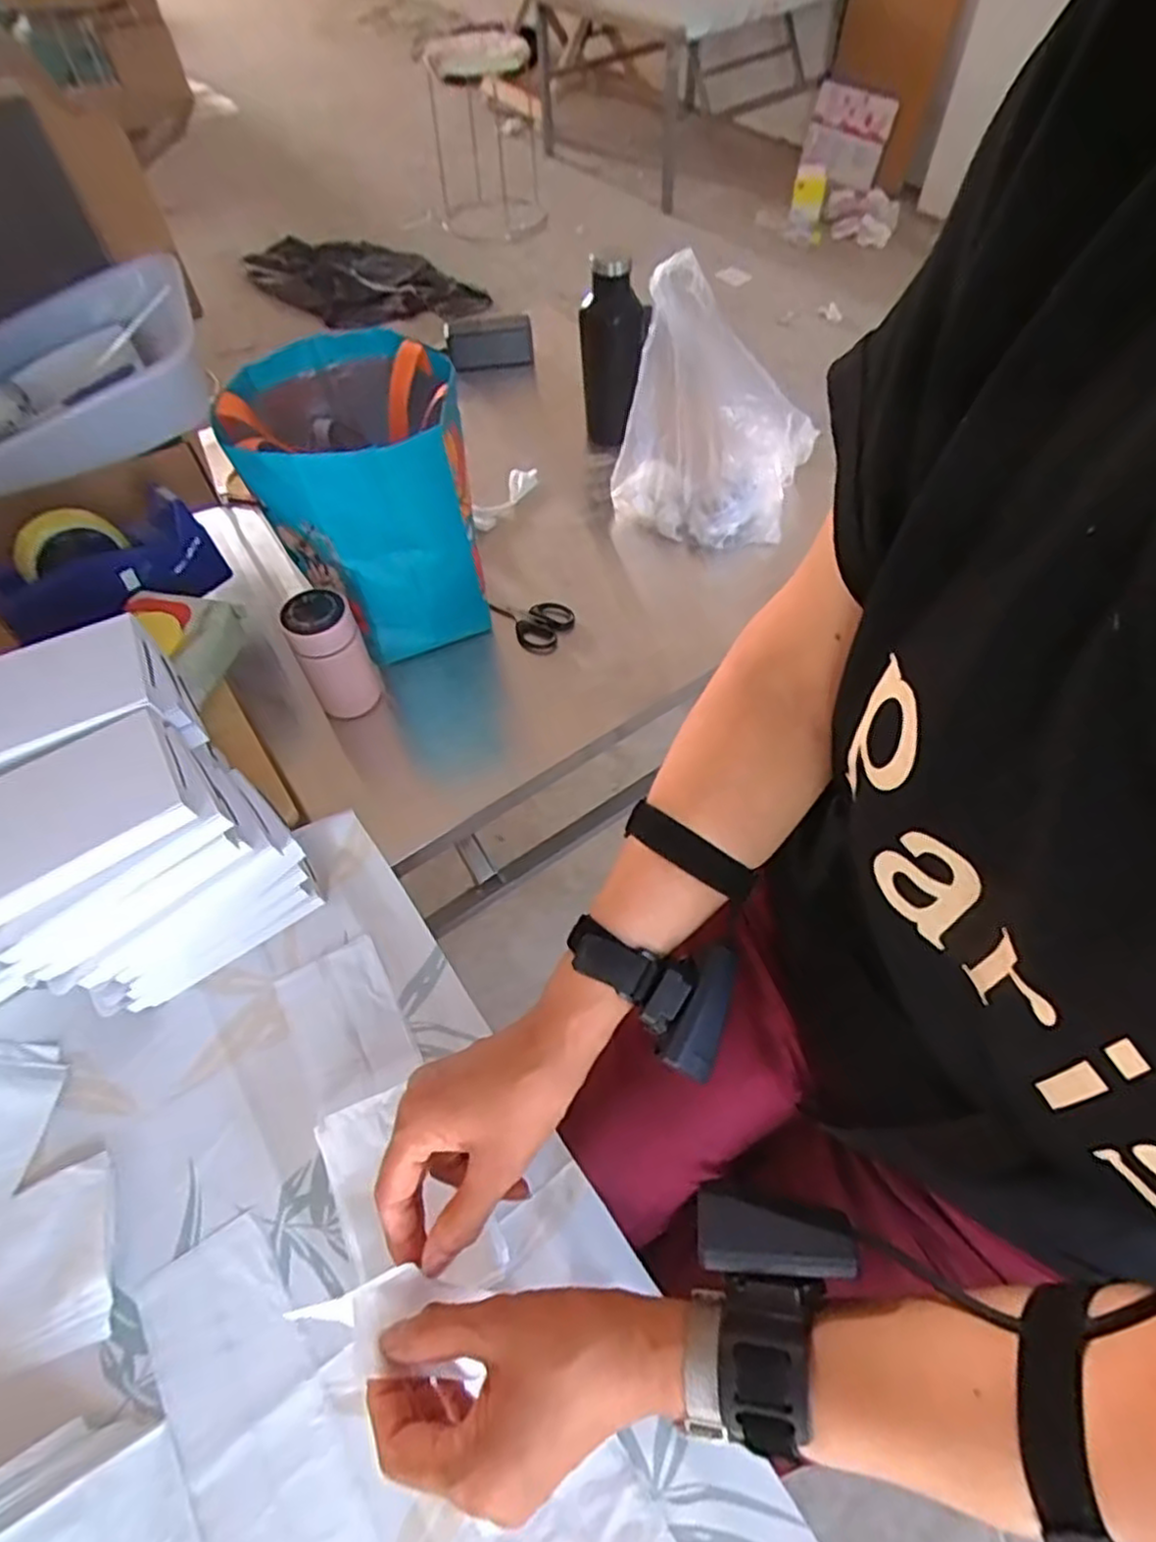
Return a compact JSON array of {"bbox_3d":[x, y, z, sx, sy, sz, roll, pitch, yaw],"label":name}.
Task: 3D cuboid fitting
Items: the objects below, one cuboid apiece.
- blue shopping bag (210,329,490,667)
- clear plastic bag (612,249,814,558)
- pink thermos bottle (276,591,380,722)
[{"bbox_3d":[-0.217,-0.286,0.751,0.206,0.245,0.245,-10,57,-4],"label":"blue shopping bag"},{"bbox_3d":[0.160,-0.405,0.832,0.206,0.228,0.162,20,60,15],"label":"clear plastic bag"},{"bbox_3d":[-0.238,-0.110,0.702,0.063,0.125,0.055,-24,59,-13],"label":"pink thermos bottle"}]

